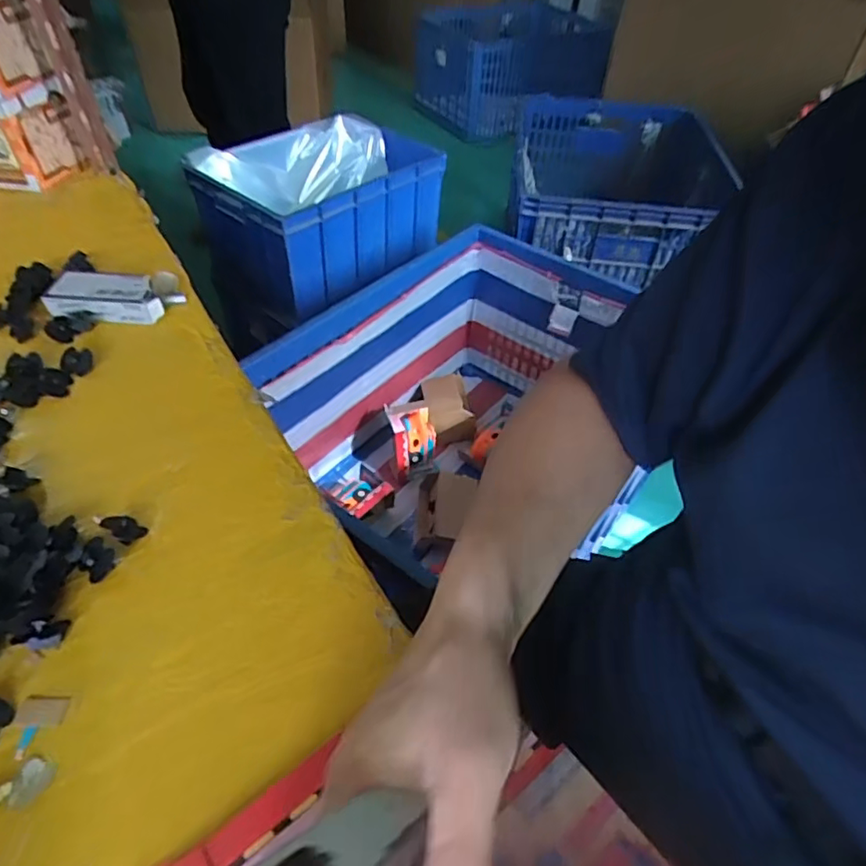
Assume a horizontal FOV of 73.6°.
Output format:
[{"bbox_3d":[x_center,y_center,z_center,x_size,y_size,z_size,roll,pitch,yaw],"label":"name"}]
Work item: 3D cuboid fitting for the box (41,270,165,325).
[{"bbox_3d":[-0.352,-0.148,0.629,0.118,0.032,0.055,0,47,-3],"label":"box"}]

